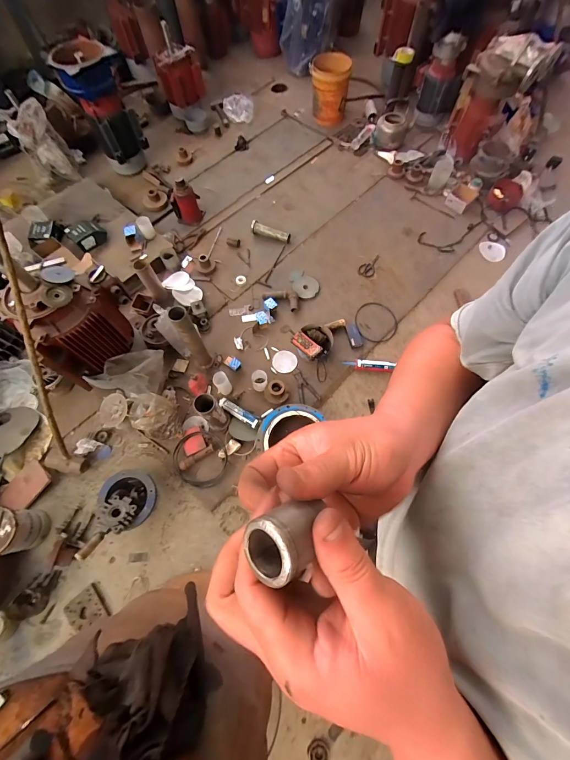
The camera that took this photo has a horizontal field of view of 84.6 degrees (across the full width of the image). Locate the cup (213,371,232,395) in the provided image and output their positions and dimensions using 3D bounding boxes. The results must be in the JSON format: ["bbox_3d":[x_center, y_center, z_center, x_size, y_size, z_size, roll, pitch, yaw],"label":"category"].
[{"bbox_3d":[-0.308,0.019,1.543,0.068,0.109,0.074,0,67,1],"label":"cup"}]

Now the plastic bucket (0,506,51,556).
[{"bbox_3d":[-1.133,0.621,1.281,0.180,0.194,0.174,0,67,1],"label":"plastic bucket"}]

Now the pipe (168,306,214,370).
[{"bbox_3d":[-0.426,-0.174,1.479,0.088,0.435,0.082,0,62,1],"label":"pipe"}]

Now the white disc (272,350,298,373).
[{"bbox_3d":[-0.001,-0.102,1.688,0.133,0.007,0.134,0,67,1],"label":"white disc"}]

